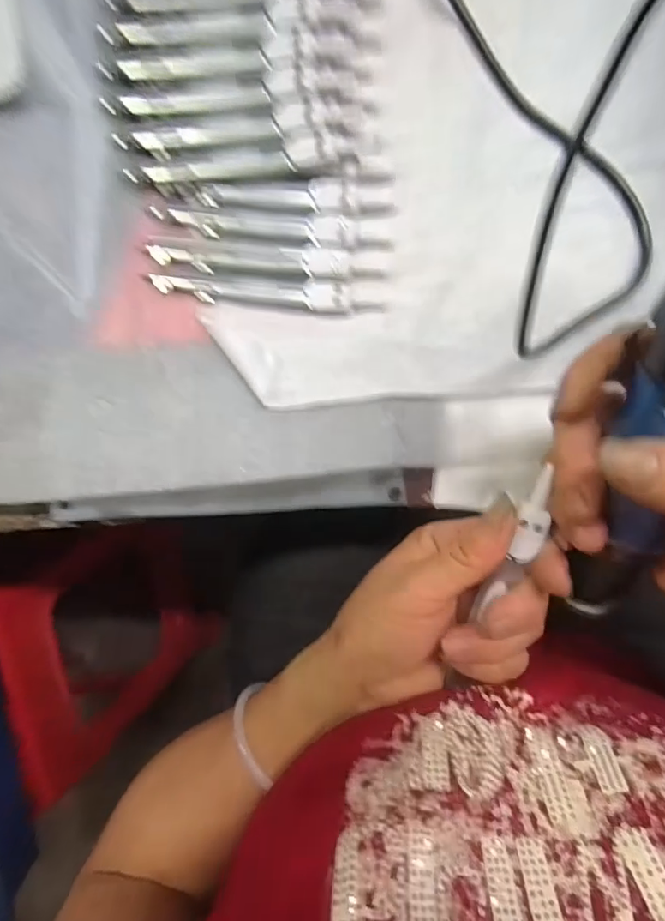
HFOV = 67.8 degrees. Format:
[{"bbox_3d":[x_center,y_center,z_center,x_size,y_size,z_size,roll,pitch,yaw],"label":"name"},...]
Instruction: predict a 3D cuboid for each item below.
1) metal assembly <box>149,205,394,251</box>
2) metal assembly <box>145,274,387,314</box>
[{"bbox_3d":[-0.033,-0.122,0.260,0.124,0.005,0.014,7,100,2],"label":"metal assembly"},{"bbox_3d":[-0.036,-0.088,0.262,0.124,0.007,0.013,6,99,3],"label":"metal assembly"}]

